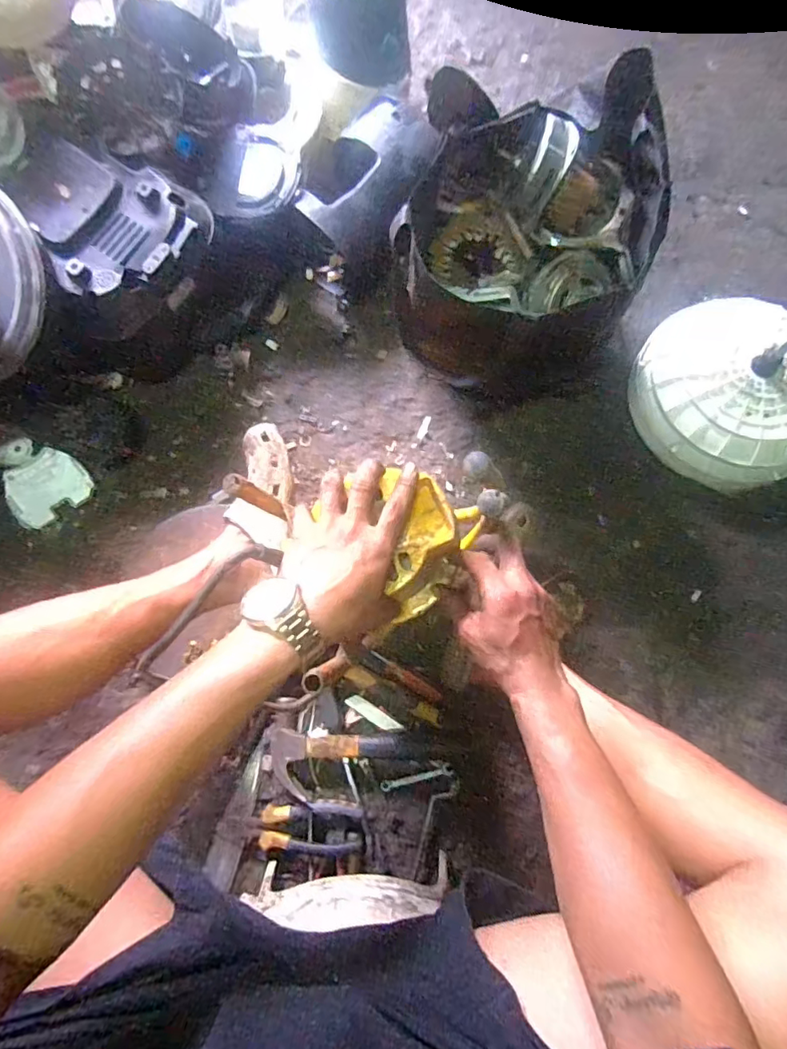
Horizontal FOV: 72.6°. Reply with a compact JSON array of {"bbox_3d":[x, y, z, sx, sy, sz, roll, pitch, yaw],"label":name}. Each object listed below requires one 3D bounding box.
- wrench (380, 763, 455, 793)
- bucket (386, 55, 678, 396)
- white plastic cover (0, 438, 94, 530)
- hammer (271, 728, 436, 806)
[{"bbox_3d":[0.032,0.342,0.724,0.100,0.011,0.016,-14,77,-3],"label":"wrench"},{"bbox_3d":[0.170,-0.350,0.727,0.302,0.330,0.291,28,77,6],"label":"bucket"},{"bbox_3d":[-0.539,-0.071,0.818,0.111,0.020,0.136,-37,94,-16],"label":"white plastic cover"},{"bbox_3d":[-0.057,0.325,0.717,0.215,0.029,0.084,4,76,0],"label":"hammer"}]

